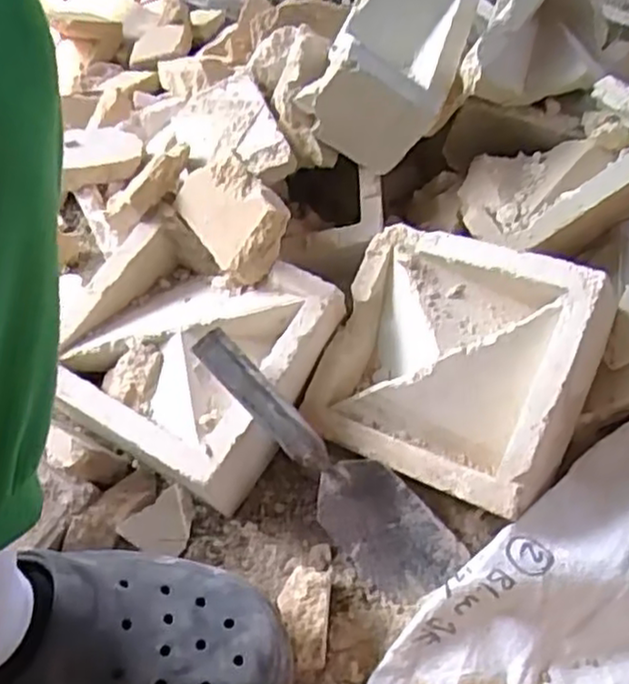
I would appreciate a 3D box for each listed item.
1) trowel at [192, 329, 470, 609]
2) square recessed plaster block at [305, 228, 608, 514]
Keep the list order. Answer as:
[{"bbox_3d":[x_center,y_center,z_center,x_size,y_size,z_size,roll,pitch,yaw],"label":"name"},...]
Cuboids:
[{"bbox_3d":[0.006,0.093,0.558,0.261,0.044,0.067,47,65,-7],"label":"trowel"},{"bbox_3d":[0.116,0.017,0.601,0.207,0.075,0.202,26,89,33],"label":"square recessed plaster block"}]

